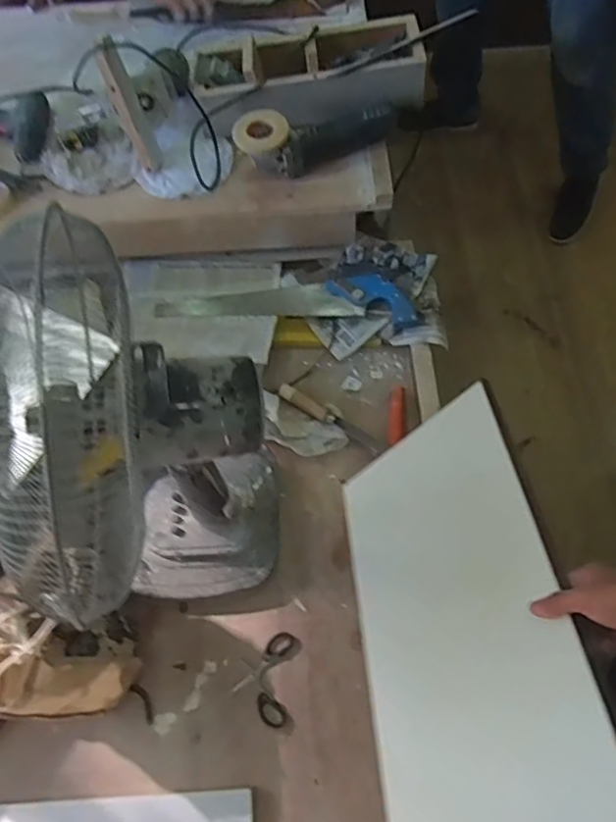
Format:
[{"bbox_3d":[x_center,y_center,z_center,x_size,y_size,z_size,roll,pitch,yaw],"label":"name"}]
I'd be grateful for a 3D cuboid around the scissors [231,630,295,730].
[{"bbox_3d":[-0.066,0.400,0.894,0.080,0.009,0.128,6,66,5],"label":"scissors"}]

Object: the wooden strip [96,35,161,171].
[{"bbox_3d":[-0.311,-0.520,1.021,0.039,0.205,0.027,-25,34,-8],"label":"wooden strip"}]

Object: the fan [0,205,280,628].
[{"bbox_3d":[-0.178,0.064,0.780,0.256,0.479,0.377,-17,66,-5],"label":"fan"}]

